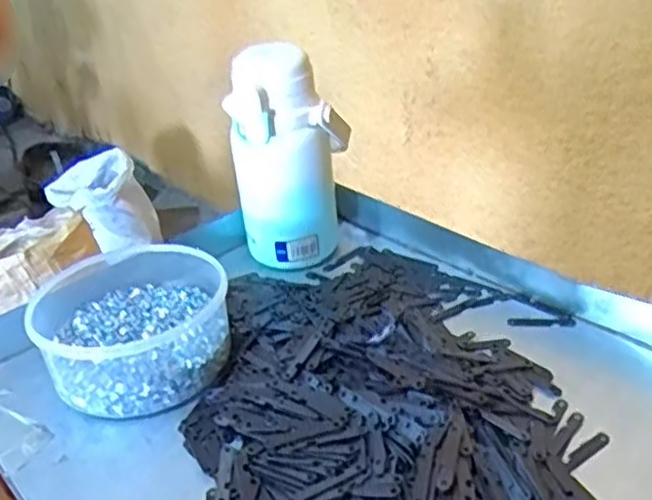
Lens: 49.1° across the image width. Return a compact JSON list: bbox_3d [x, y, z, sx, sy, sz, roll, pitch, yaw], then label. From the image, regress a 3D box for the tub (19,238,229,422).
[{"bbox_3d":[-0.152,0.059,0.573,0.141,0.070,0.154,-5,28,3],"label":"tub"}]

